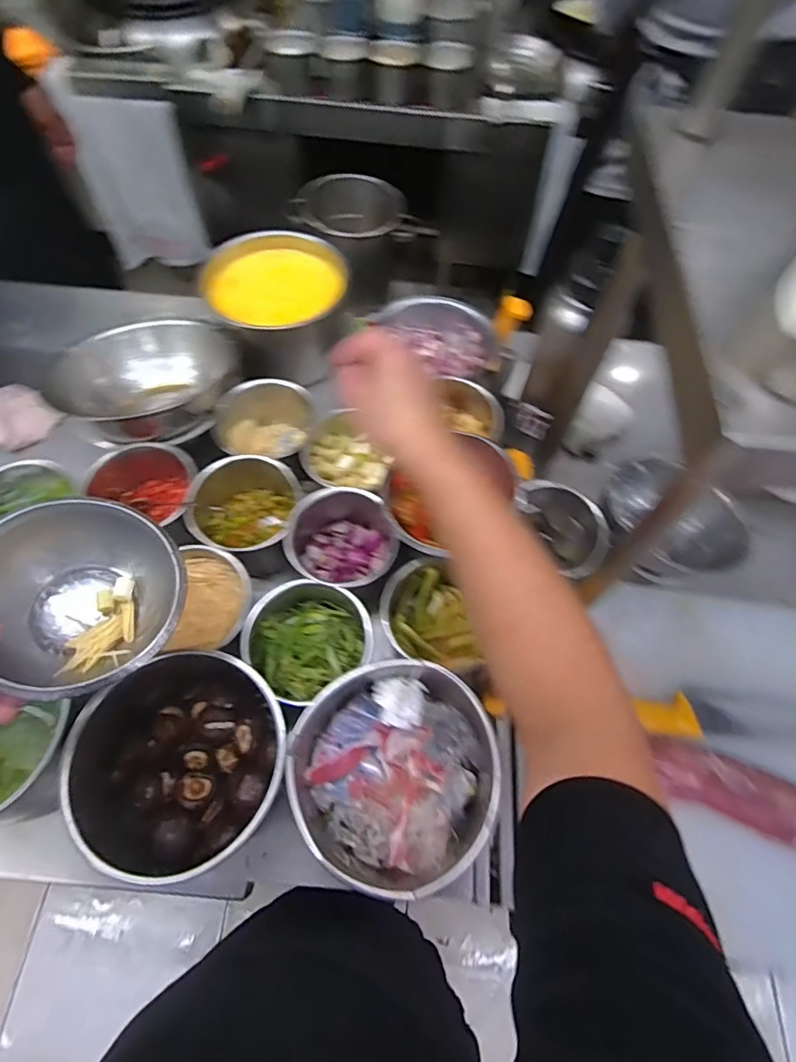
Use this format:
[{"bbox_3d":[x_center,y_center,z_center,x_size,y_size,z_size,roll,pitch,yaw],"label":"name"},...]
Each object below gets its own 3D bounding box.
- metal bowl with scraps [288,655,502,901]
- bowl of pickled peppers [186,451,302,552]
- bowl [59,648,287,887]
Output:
[{"bbox_3d":[-0.003,0.213,0.463,0.168,0.087,0.175,-16,65,-10],"label":"metal bowl with scraps"},{"bbox_3d":[-0.175,-0.029,0.610,0.116,0.091,0.122,1,63,-2],"label":"bowl of pickled peppers"},{"bbox_3d":[-0.184,0.207,0.458,0.176,0.086,0.161,1,63,-2],"label":"bowl"}]

